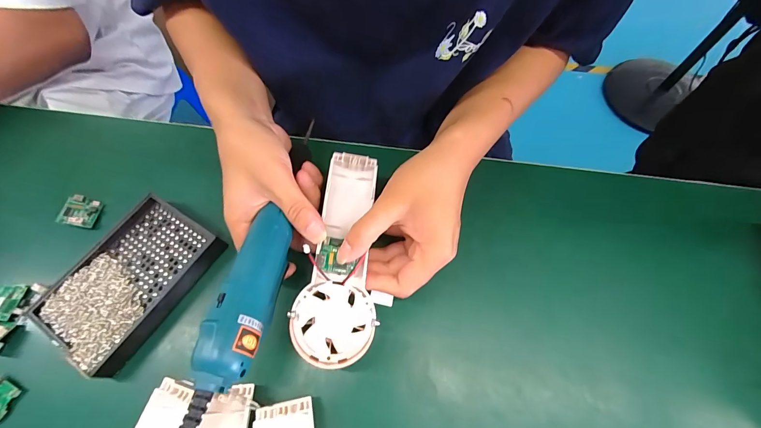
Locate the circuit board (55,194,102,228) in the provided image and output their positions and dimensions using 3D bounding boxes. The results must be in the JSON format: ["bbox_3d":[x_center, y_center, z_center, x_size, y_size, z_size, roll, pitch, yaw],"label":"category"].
[{"bbox_3d":[-0.299,-0.004,0.333,0.028,0.009,0.033,17,53,-22],"label":"circuit board"}]

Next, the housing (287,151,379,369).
[{"bbox_3d":[-0.031,0.029,0.278,0.059,0.017,0.175,4,67,4],"label":"housing"}]

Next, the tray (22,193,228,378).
[{"bbox_3d":[-0.221,0.060,0.303,0.089,0.033,0.136,29,69,15],"label":"tray"}]

